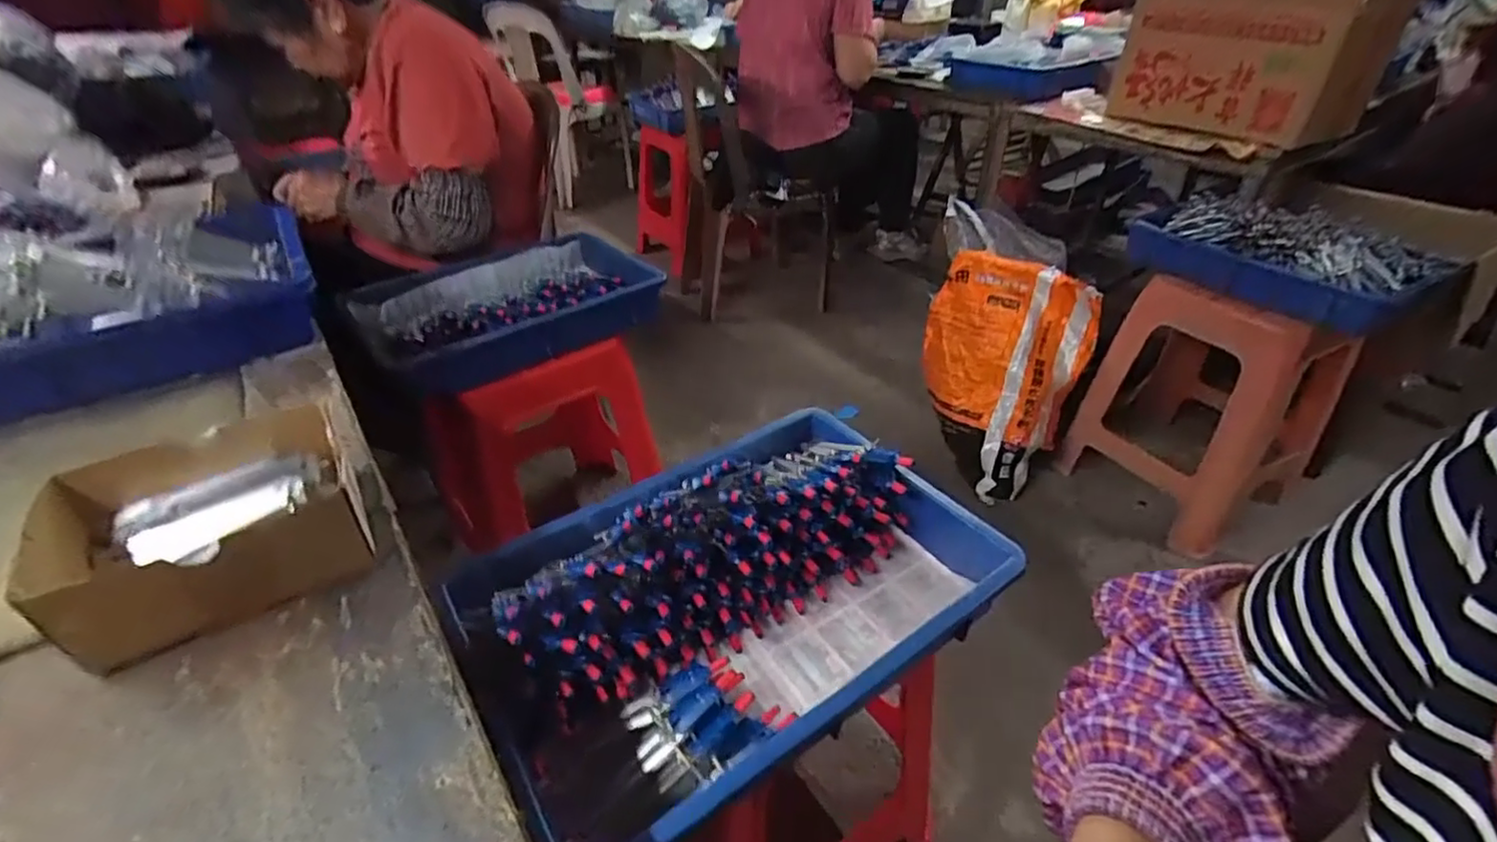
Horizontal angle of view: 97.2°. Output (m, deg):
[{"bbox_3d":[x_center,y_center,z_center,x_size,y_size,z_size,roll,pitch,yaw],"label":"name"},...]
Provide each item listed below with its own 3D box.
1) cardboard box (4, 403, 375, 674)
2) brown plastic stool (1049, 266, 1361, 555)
[{"bbox_3d":[-0.353,0.075,0.439,0.157,0.077,0.130,-24,43,-28],"label":"cardboard box"},{"bbox_3d":[0.910,-0.044,1.315,0.347,0.470,0.337,-21,41,-27],"label":"brown plastic stool"}]

